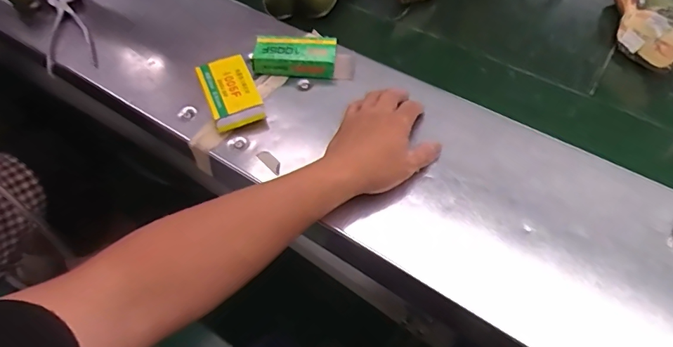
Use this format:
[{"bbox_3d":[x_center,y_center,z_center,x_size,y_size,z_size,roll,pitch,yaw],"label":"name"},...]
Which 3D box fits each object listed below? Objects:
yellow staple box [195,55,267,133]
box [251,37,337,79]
[{"bbox_3d":[-0.132,-0.102,0.568,0.062,0.023,0.112,-18,54,-13],"label":"yellow staple box"},{"bbox_3d":[-0.054,-0.155,0.602,0.105,0.031,0.054,4,52,4],"label":"box"}]

